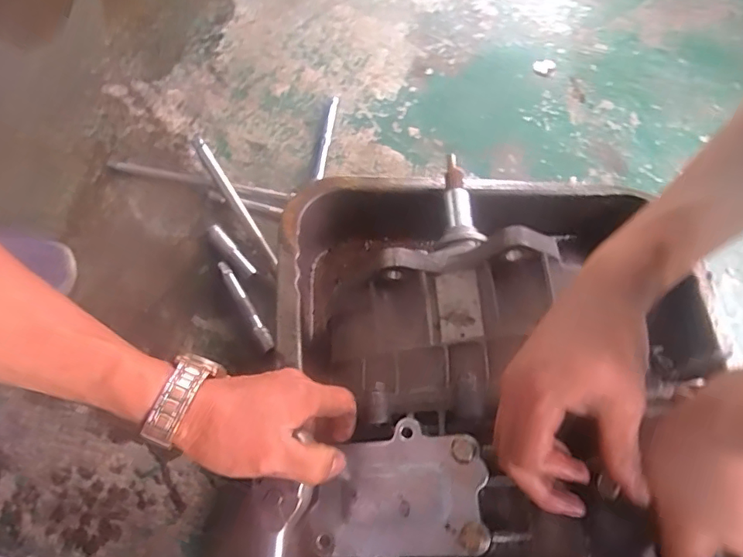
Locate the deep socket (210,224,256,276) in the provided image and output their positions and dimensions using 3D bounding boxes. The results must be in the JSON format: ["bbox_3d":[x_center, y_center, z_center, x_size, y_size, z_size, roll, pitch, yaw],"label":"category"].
[{"bbox_3d":[-0.162,-0.031,0.612,0.014,0.018,0.076,-36,72,-21],"label":"deep socket"}]

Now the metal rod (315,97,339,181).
[{"bbox_3d":[-0.060,-0.192,0.707,0.013,0.015,0.146,9,63,-1],"label":"metal rod"}]

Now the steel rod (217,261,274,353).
[{"bbox_3d":[-0.141,0.029,0.583,0.014,0.008,0.121,-27,69,-18],"label":"steel rod"}]

